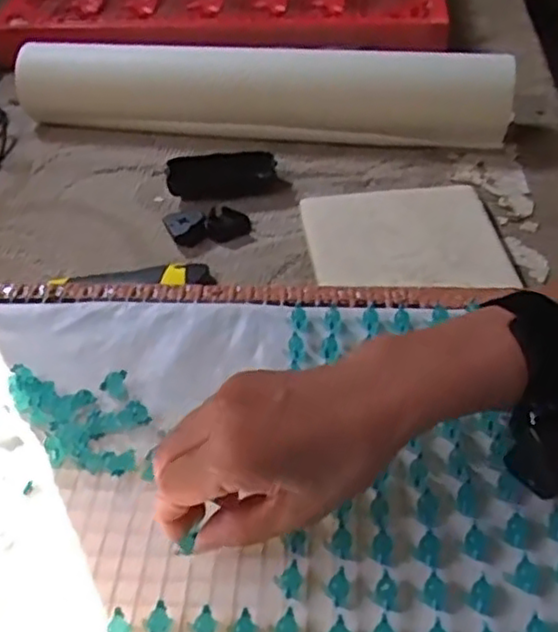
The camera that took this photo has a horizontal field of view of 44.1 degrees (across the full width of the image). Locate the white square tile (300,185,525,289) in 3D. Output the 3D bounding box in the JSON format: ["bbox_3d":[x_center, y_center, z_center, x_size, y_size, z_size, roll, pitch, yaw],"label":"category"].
[{"bbox_3d":[0.116,-0.070,0.629,0.173,0.018,0.150,-7,45,-3],"label":"white square tile"}]

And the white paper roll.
[{"bbox_3d":[-0.020,-0.248,0.768,0.549,0.088,0.061,5,46,9],"label":"white paper roll"}]

